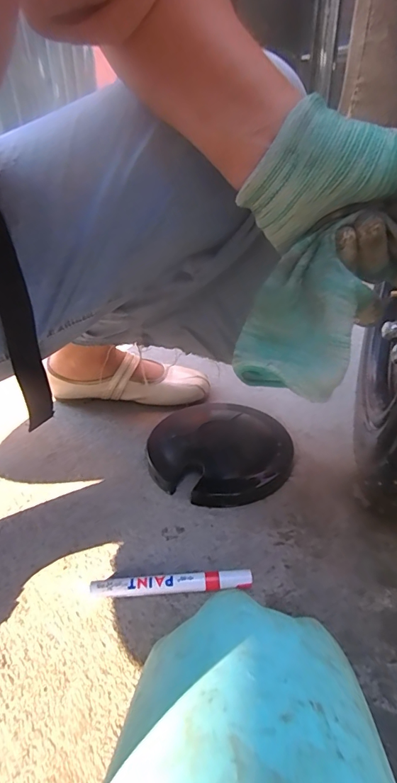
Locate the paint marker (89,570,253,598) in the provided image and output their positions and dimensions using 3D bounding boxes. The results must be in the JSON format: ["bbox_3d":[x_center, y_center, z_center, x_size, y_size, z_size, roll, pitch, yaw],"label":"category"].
[{"bbox_3d":[-0.024,0.172,0.363,0.140,0.017,0.015,-3,31,0],"label":"paint marker"}]

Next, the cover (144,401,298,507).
[{"bbox_3d":[0.024,0.064,0.517,0.177,0.036,0.180,-2,31,1],"label":"cover"}]

